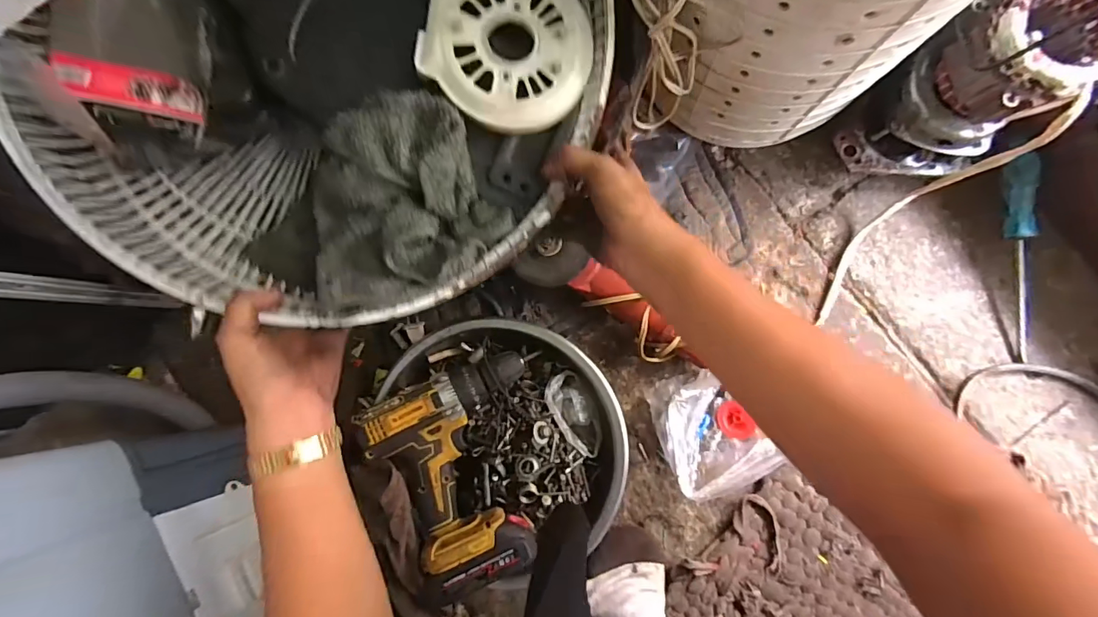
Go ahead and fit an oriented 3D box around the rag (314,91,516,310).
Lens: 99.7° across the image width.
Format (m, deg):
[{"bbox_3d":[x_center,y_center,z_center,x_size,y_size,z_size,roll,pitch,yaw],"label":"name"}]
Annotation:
[{"bbox_3d":[-0.110,-0.068,0.335,0.142,0.069,0.116,-31,83,6],"label":"rag"}]

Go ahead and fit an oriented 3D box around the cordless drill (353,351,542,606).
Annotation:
[{"bbox_3d":[-0.089,0.171,0.507,0.177,0.087,0.211,-18,85,7],"label":"cordless drill"}]

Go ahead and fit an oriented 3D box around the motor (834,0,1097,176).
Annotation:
[{"bbox_3d":[0.414,-0.208,0.472,0.164,0.184,0.115,-35,83,5],"label":"motor"}]

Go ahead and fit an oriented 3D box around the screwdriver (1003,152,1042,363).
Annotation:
[{"bbox_3d":[0.521,-0.053,0.511,0.028,0.021,0.225,-10,101,8],"label":"screwdriver"}]

